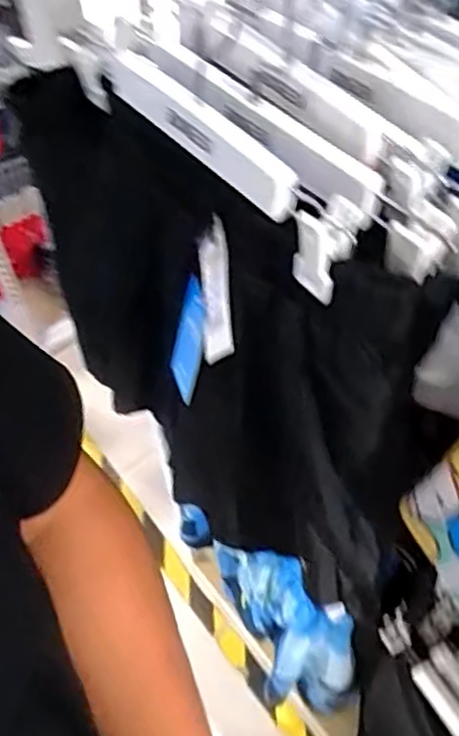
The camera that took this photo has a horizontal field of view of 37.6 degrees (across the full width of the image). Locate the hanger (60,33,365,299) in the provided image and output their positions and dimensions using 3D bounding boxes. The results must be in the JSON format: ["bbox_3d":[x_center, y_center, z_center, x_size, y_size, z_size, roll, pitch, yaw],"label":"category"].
[{"bbox_3d":[-0.019,-0.135,0.411,0.030,0.074,0.248,-36,60,-21],"label":"hanger"}]

